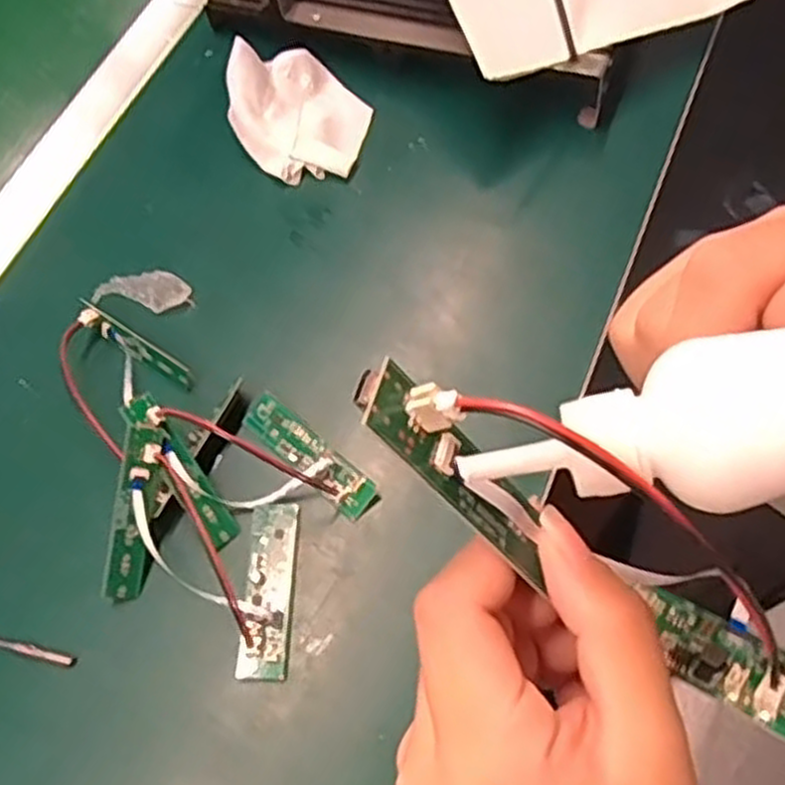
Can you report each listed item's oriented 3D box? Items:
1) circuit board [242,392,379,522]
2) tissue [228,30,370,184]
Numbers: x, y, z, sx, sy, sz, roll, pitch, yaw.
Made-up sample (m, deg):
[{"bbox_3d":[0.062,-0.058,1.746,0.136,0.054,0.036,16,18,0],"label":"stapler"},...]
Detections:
[{"bbox_3d":[-0.043,0.031,0.410,0.082,0.006,0.021,39,72,19],"label":"circuit board"},{"bbox_3d":[-0.059,-0.181,0.501,0.086,0.041,0.091,-13,64,-3],"label":"tissue"}]

